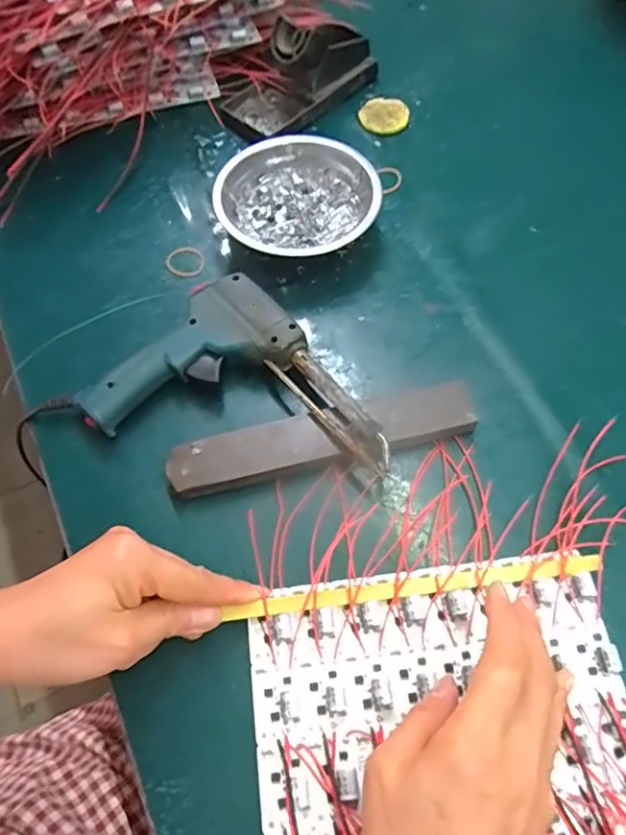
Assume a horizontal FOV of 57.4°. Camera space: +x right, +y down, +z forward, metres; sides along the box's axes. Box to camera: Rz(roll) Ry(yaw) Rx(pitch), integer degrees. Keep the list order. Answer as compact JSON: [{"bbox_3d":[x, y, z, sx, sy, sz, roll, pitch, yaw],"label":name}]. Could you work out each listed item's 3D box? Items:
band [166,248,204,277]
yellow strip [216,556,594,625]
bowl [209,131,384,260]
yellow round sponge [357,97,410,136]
[{"bbox_3d":[-0.104,-0.126,0.464,0.029,0.004,0.032,-27,66,-11],"label":"band"},{"bbox_3d":[0.061,0.099,0.335,0.220,0.007,0.010,-6,64,-5],"label":"yellow strip"},{"bbox_3d":[-0.009,-0.170,0.460,0.125,0.043,0.119,-1,64,2],"label":"bowl"},{"bbox_3d":[0.067,-0.280,0.530,0.046,0.010,0.039,-9,64,-3],"label":"yellow round sponge"}]

